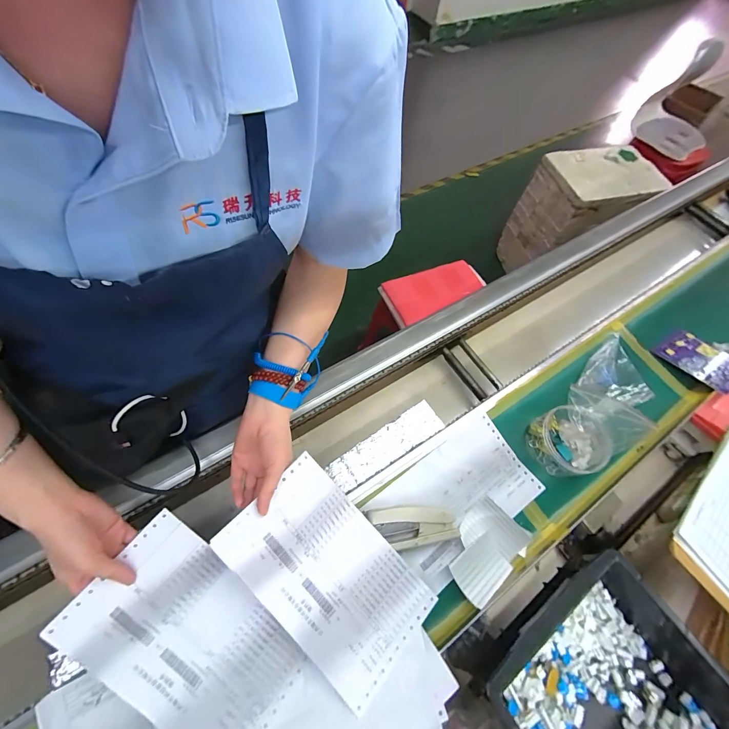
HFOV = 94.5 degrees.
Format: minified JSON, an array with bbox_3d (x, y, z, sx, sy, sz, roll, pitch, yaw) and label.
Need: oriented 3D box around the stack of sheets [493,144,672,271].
[{"bbox_3d":[0.939,-0.654,1.542,0.432,0.497,0.341,-7,64,-6],"label":"stack of sheets"}]

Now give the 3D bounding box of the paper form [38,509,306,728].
[{"bbox_3d":[-0.187,0.293,0.358,0.229,0.018,0.142,40,60,2],"label":"paper form"}]

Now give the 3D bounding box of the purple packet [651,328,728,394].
[{"bbox_3d":[0.621,-0.012,0.622,0.097,0.013,0.128,-30,48,-11],"label":"purple packet"}]

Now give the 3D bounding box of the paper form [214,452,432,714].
[{"bbox_3d":[-0.040,0.236,0.384,0.137,0.018,0.230,-41,90,-29],"label":"paper form"}]

